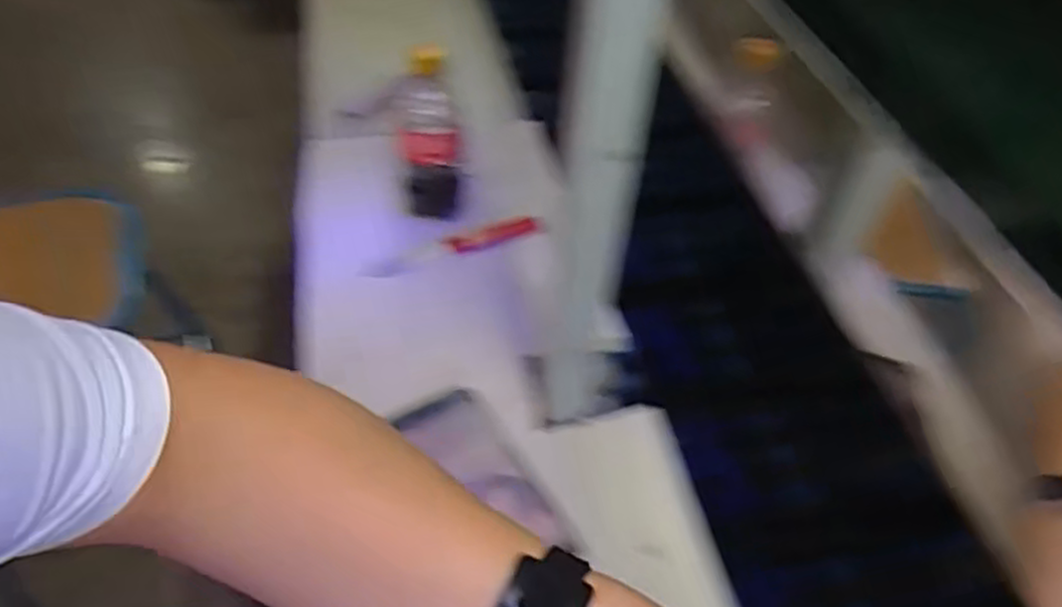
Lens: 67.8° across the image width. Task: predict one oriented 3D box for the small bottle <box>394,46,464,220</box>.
[{"bbox_3d":[-0.087,-0.149,0.700,0.064,0.158,0.054,-2,46,-7],"label":"small bottle"}]

